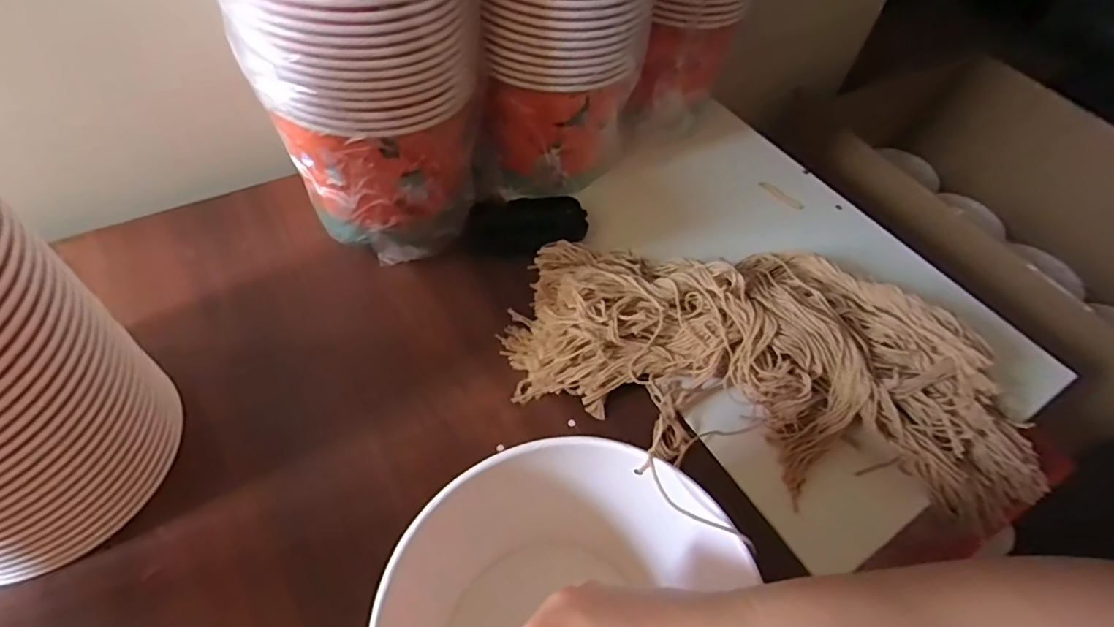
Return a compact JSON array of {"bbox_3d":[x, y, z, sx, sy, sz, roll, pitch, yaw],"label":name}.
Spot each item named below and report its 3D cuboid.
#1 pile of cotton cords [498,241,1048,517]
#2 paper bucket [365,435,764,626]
[{"bbox_3d":[0.168,0.026,0.443,0.401,0.068,0.186,11,52,3],"label":"pile of cotton cords"},{"bbox_3d":[-0.008,0.165,0.283,0.171,0.139,0.161,3,52,-4],"label":"paper bucket"}]

